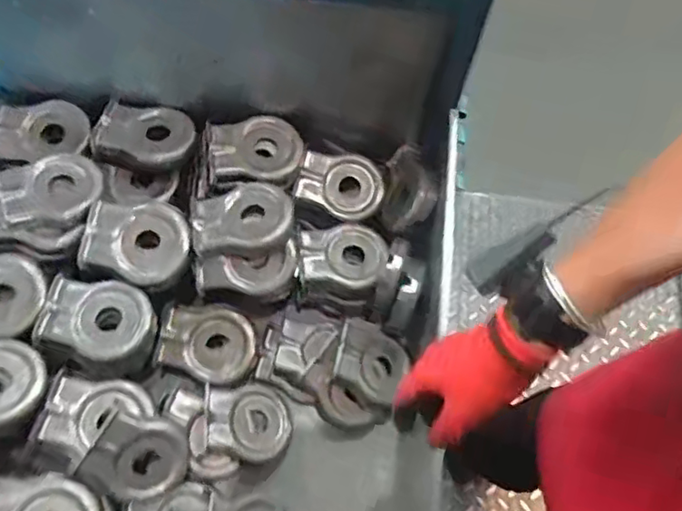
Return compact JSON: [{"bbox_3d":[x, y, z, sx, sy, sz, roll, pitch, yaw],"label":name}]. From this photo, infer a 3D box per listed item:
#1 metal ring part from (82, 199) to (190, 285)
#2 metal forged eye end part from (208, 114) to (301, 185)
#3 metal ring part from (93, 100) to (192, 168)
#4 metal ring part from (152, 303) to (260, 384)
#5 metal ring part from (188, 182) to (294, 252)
[{"bbox_3d":[-0.248,-0.016,0.729,0.129,0.027,0.101,3,84,-3],"label":"metal ring part"},{"bbox_3d":[-0.112,-0.140,0.796,0.120,0.027,0.090,1,77,-12],"label":"metal forged eye end part"},{"bbox_3d":[-0.258,-0.159,0.808,0.122,0.045,0.088,13,69,3],"label":"metal ring part"},{"bbox_3d":[-0.174,0.114,0.789,0.123,0.049,0.091,20,69,6],"label":"metal ring part"},{"bbox_3d":[-0.126,-0.049,0.762,0.124,0.048,0.094,-6,69,-4],"label":"metal ring part"}]

